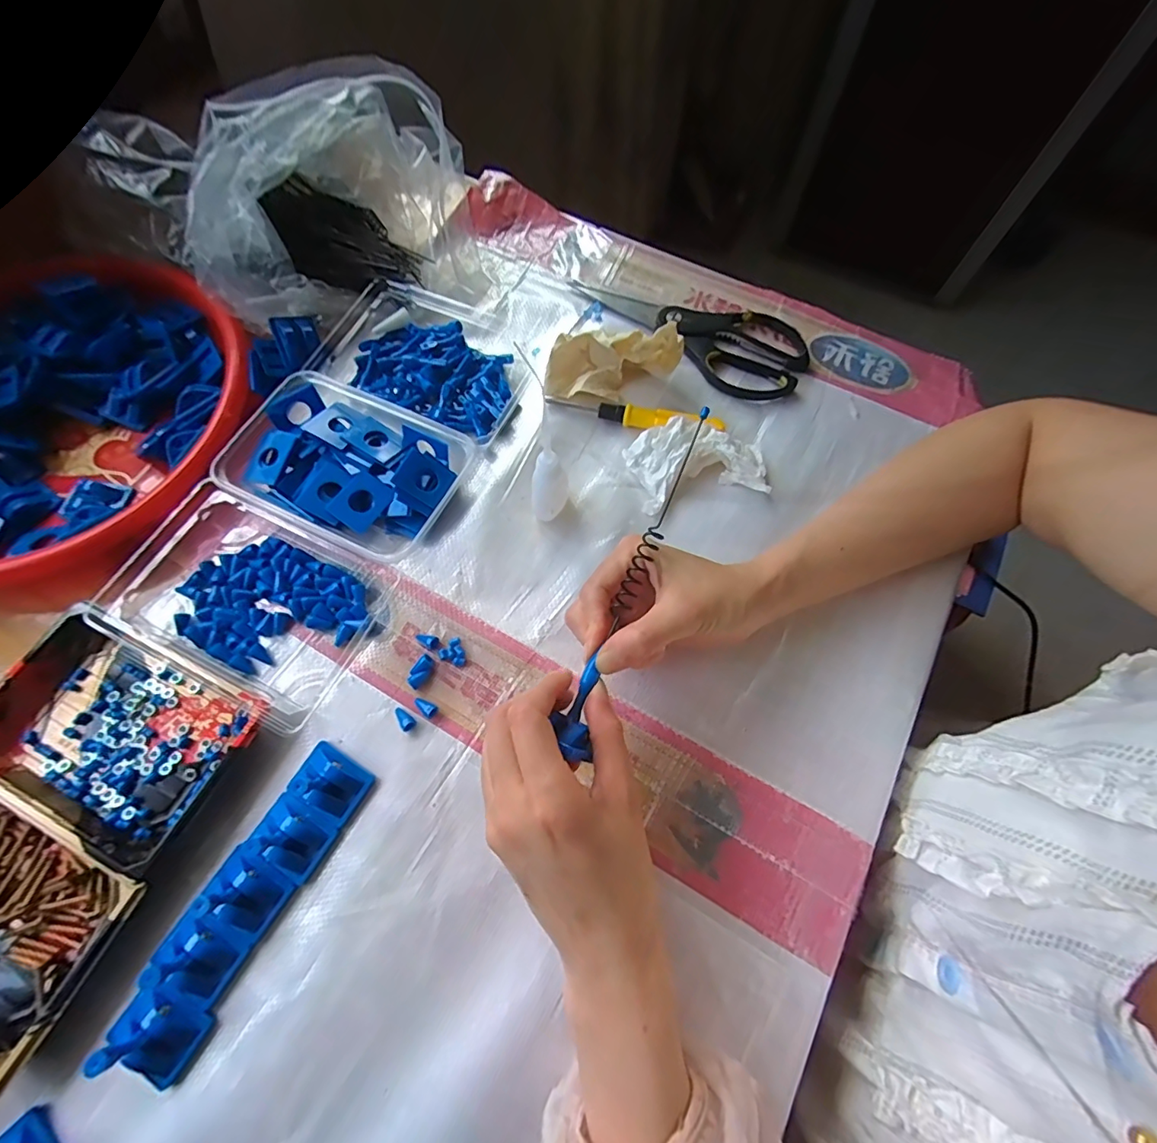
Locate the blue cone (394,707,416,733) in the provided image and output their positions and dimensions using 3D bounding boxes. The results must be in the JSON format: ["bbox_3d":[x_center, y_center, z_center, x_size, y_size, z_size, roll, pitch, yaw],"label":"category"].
[{"bbox_3d":[-0.114,0.096,0.333,0.017,0.007,0.009,41,73,15],"label":"blue cone"}]

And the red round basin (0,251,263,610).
[{"bbox_3d":[-0.410,-0.127,0.390,0.278,0.051,0.292,31,71,12],"label":"red round basin"}]

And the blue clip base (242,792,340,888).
[{"bbox_3d":[-0.169,0.155,0.302,0.043,0.019,0.035,34,72,12],"label":"blue clip base"}]

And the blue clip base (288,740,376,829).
[{"bbox_3d":[-0.153,0.129,0.312,0.042,0.020,0.032,30,71,11],"label":"blue clip base"}]

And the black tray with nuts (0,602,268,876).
[{"bbox_3d":[-0.288,0.098,0.316,0.156,0.029,0.108,24,70,9],"label":"black tray with nuts"}]

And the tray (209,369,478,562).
[{"bbox_3d":[-0.173,-0.078,0.383,0.157,0.034,0.110,27,70,10],"label":"tray"}]

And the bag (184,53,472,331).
[{"bbox_3d":[-0.209,-0.322,0.428,0.230,0.098,0.156,-20,69,-8],"label":"bag"}]

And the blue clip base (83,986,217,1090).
[{"bbox_3d":[-0.217,0.233,0.253,0.043,0.041,0.035,35,72,13],"label":"blue clip base"}]

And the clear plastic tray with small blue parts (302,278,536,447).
[{"bbox_3d":[-0.127,-0.188,0.432,0.179,0.031,0.118,24,70,9],"label":"clear plastic tray with small blue parts"}]

